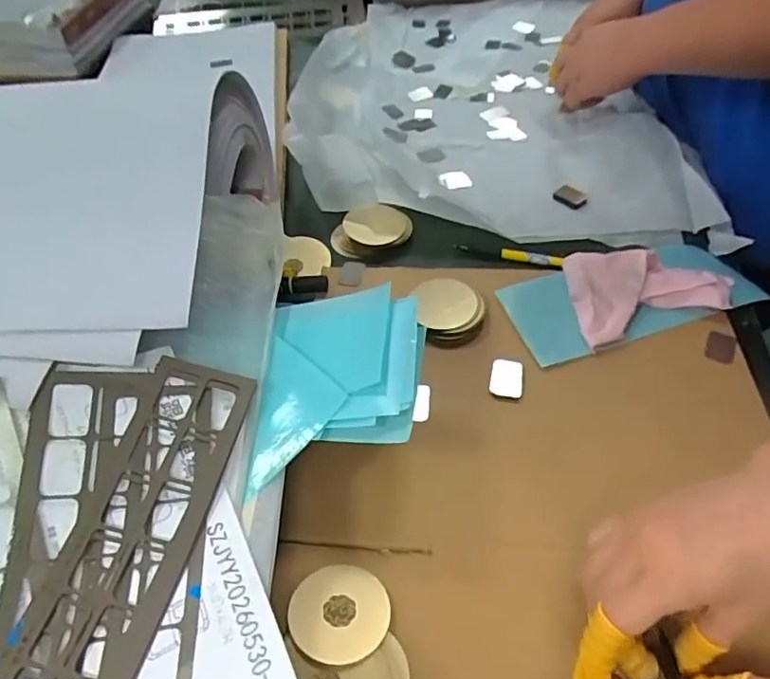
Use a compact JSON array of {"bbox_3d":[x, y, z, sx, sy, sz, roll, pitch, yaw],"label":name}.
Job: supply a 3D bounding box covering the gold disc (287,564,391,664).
[{"bbox_3d":[-0.029,0.166,0.343,0.059,0.004,0.058,2,36,-2],"label":"gold disc"}]

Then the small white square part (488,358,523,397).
[{"bbox_3d":[0.098,0.031,0.449,0.025,0.013,0.027,7,51,9],"label":"small white square part"}]

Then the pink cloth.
[{"bbox_3d":[0.234,-0.042,0.489,0.138,0.028,0.083,-7,51,-2],"label":"pink cloth"}]

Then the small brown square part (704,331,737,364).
[{"bbox_3d":[0.279,0.006,0.463,0.021,0.004,0.032,21,55,20],"label":"small brown square part"}]

